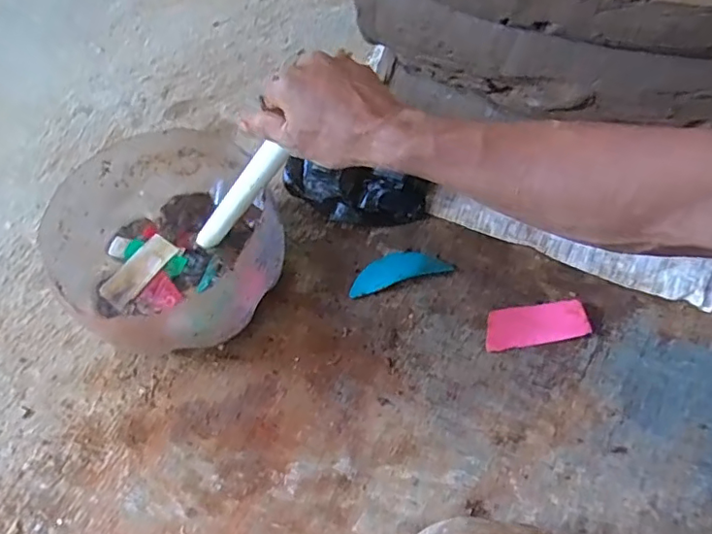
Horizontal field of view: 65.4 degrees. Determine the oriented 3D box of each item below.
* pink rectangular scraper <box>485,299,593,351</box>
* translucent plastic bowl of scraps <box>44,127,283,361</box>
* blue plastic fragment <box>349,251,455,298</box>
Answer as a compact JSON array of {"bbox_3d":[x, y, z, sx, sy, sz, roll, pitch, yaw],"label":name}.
[{"bbox_3d":[0.196,0.061,0.608,0.109,0.011,0.048,-8,59,0],"label":"pink rectangular scraper"},{"bbox_3d":[-0.211,-0.017,0.633,0.237,0.125,0.254,-2,59,3],"label":"translucent plastic bowl of scraps"},{"bbox_3d":[0.048,0.001,0.658,0.119,0.007,0.043,-15,59,-5],"label":"blue plastic fragment"}]

